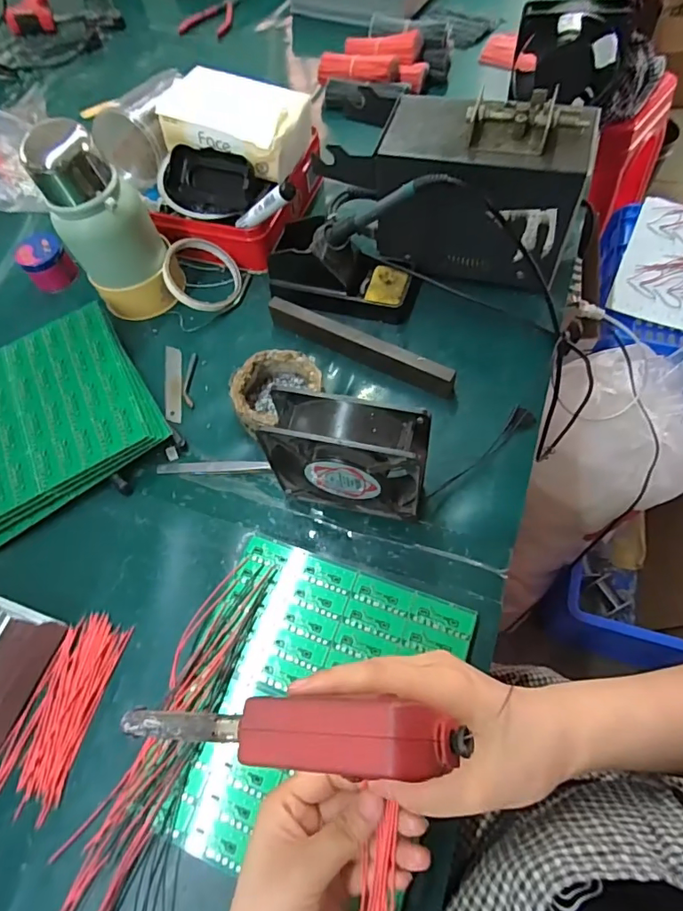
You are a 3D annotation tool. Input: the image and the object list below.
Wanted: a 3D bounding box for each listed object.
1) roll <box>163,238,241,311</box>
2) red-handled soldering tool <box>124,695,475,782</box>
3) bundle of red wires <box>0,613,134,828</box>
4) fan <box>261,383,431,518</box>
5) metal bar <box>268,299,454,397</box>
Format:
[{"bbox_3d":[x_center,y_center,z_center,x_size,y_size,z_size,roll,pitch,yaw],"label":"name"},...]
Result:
[{"bbox_3d":[-0.155,-0.203,0.561,0.083,0.013,0.082,5,80,-27],"label":"roll"},{"bbox_3d":[-0.033,0.127,0.231,0.171,0.028,0.026,-10,59,24],"label":"red-handled soldering tool"},{"bbox_3d":[-0.215,0.193,0.383,0.056,0.005,0.134,13,64,11],"label":"bundle of red wires"},{"bbox_3d":[0.007,0.004,0.397,0.120,0.118,0.045,11,64,10],"label":"fan"},{"bbox_3d":[0.017,-0.112,0.503,0.207,0.037,0.015,25,67,16],"label":"metal bar"}]

